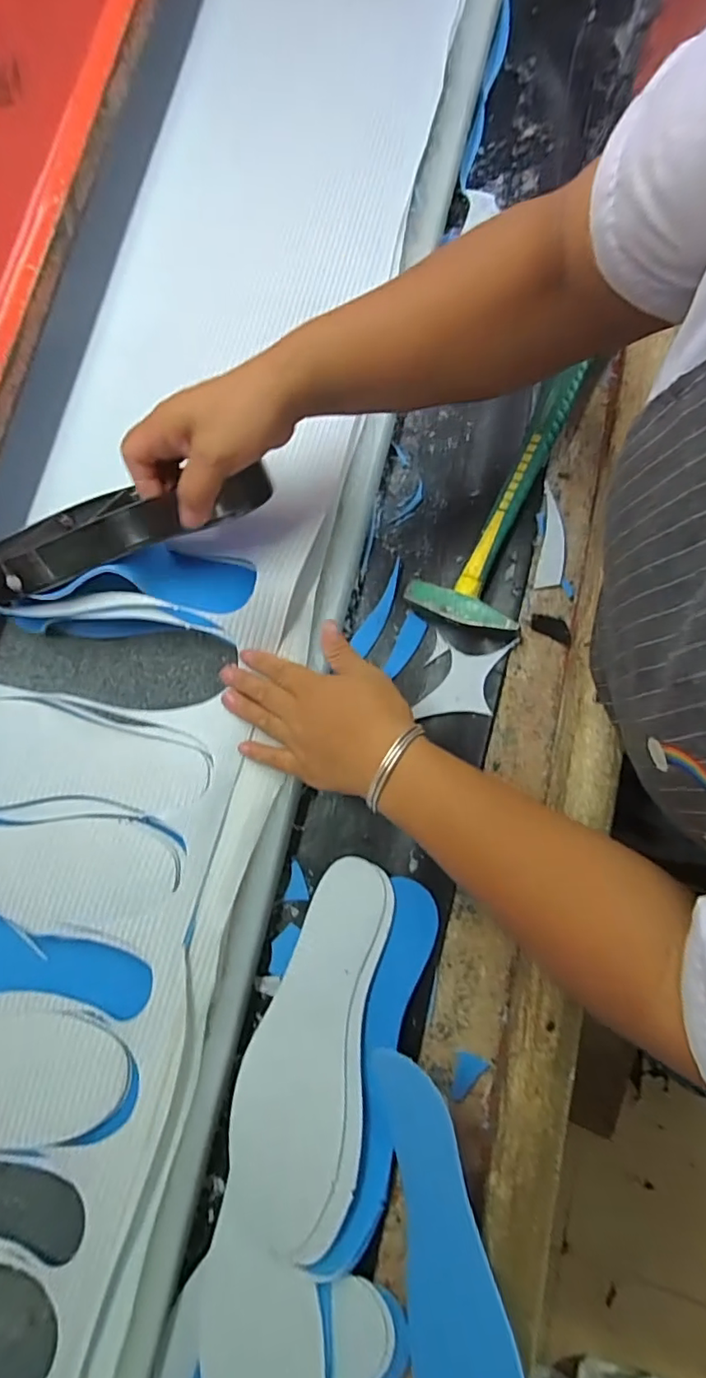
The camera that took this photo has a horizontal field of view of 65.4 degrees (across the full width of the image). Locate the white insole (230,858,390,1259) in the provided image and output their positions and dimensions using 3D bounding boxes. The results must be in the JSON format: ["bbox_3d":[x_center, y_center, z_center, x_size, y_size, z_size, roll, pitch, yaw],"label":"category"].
[{"bbox_3d":[-0.034,0.262,0.421,0.101,0.010,0.258,0,67,24],"label":"white insole"}]

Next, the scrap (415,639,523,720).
[{"bbox_3d":[0.093,-0.009,0.459,0.059,0.005,0.081,19,87,22],"label":"scrap"}]

